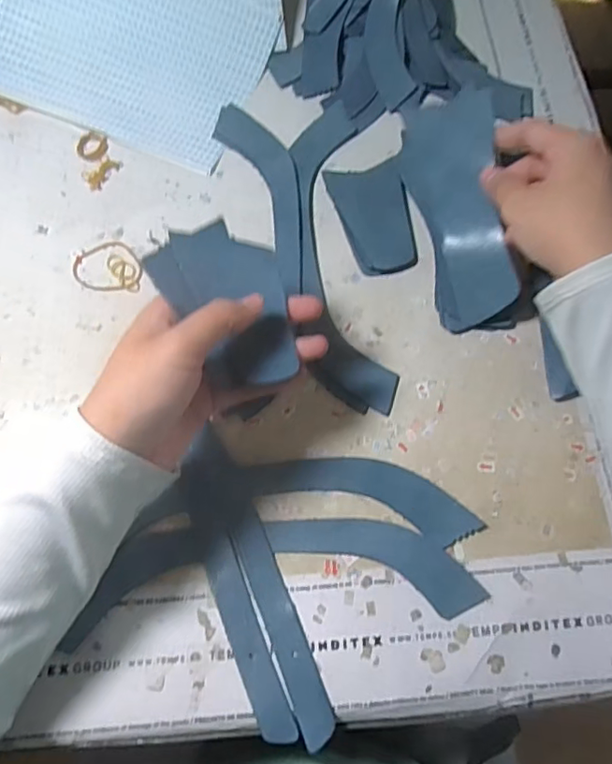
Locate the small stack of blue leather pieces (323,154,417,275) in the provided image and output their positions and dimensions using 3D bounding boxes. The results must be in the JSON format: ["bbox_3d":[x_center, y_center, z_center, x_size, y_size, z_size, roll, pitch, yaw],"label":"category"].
[{"bbox_3d":[0.051,-0.120,0.411,0.053,0.006,0.088,-11,70,-5],"label":"small stack of blue leather pieces"}]

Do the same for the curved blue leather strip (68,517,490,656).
[{"bbox_3d":[-0.015,0.109,0.323,0.223,0.010,0.058,-2,70,-2],"label":"curved blue leather strip"}]

